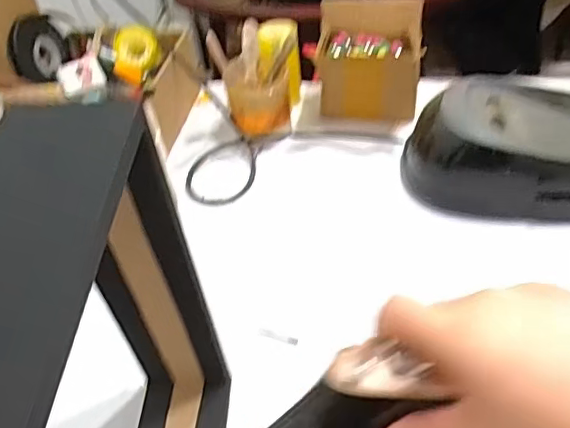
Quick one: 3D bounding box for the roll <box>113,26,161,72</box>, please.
[{"bbox_3d":[-0.189,-0.214,0.727,0.056,0.050,0.016,25,3,-13],"label":"roll"}]

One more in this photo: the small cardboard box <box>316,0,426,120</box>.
[{"bbox_3d":[0.110,-0.198,0.737,0.134,0.122,0.114,4,47,10],"label":"small cardboard box"}]

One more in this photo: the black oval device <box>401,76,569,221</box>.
[{"bbox_3d":[0.286,-0.080,0.628,0.298,0.095,0.168,2,46,8],"label":"black oval device"}]

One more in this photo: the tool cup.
[{"bbox_3d":[-0.031,-0.170,0.734,0.105,0.116,0.110,-3,46,3],"label":"tool cup"}]

